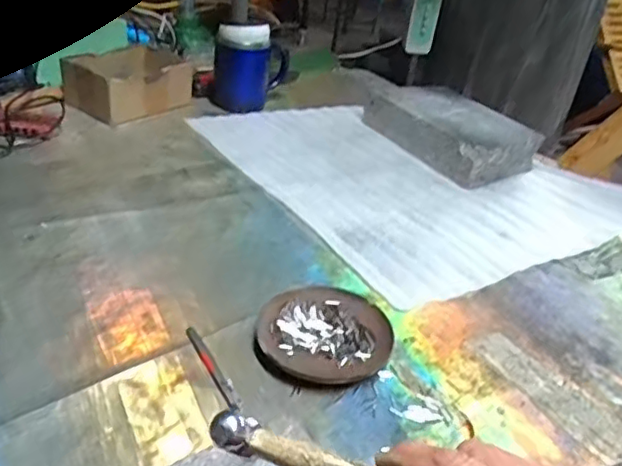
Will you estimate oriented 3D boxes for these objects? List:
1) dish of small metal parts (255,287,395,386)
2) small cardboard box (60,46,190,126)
[{"bbox_3d":[0.011,0.086,0.520,0.113,0.014,0.105,6,31,-4],"label":"dish of small metal parts"},{"bbox_3d":[-0.274,-0.236,0.924,0.138,0.067,0.191,28,37,30],"label":"small cardboard box"}]

